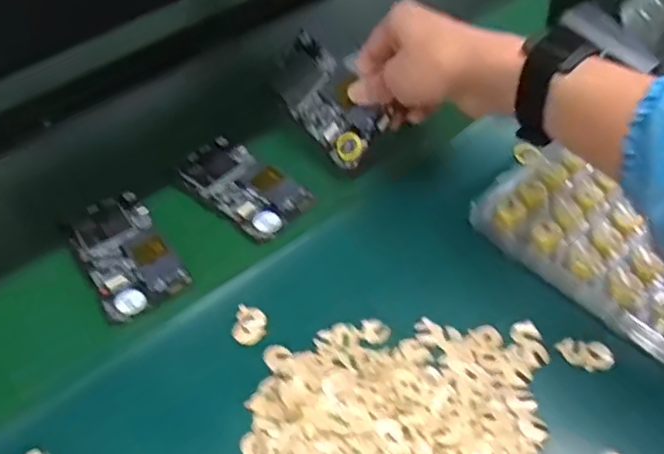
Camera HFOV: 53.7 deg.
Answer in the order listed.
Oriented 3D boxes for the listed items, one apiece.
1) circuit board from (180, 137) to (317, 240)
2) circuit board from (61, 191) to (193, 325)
[{"bbox_3d":[-0.077,-0.036,0.558,0.063,0.006,0.123,-38,58,-26],"label":"circuit board"},{"bbox_3d":[-0.165,0.018,0.518,0.064,0.008,0.120,-28,54,-20],"label":"circuit board"}]

